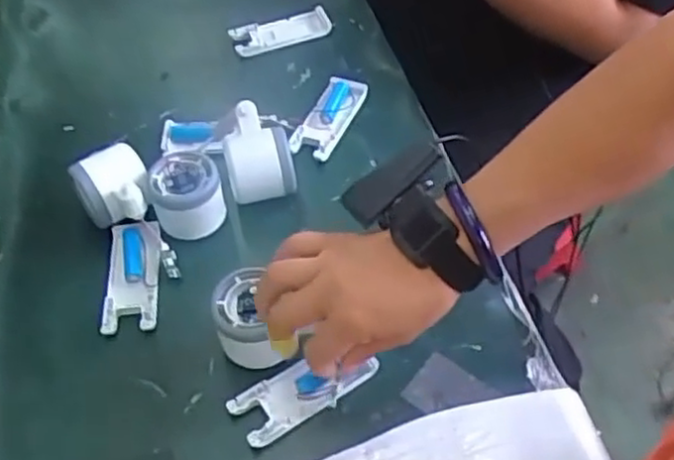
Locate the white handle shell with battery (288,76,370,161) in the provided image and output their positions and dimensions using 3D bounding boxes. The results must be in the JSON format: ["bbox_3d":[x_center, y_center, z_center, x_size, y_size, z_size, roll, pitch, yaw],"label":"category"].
[{"bbox_3d":[-0.006,-0.107,0.680,0.044,0.017,0.102,19,54,17],"label":"white handle shell with battery"}]

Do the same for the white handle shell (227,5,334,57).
[{"bbox_3d":[-0.059,-0.211,0.763,0.104,0.017,0.037,-20,53,-13],"label":"white handle shell"}]

